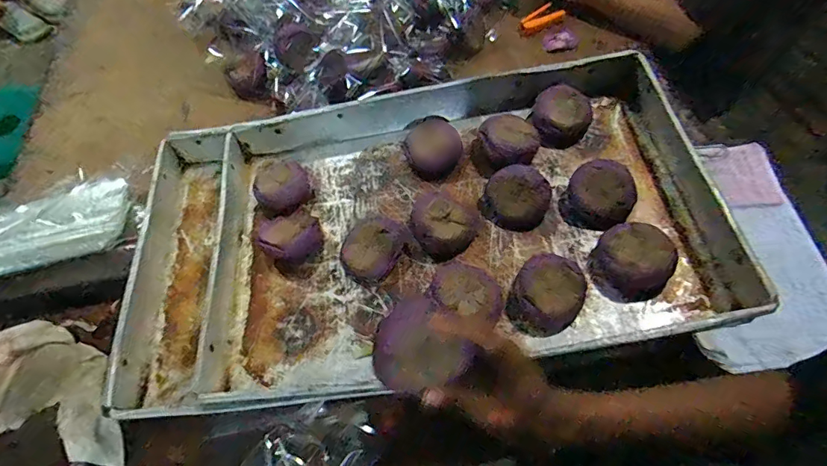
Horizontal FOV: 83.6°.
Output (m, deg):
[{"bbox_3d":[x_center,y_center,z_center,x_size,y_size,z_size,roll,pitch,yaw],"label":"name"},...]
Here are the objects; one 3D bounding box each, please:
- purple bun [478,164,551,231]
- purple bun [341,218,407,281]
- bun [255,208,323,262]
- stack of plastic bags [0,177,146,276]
[{"bbox_3d":[0.137,-0.049,0.621,0.090,0.045,0.072,17,61,11],"label":"purple bun"},{"bbox_3d":[-0.056,0.018,0.610,0.072,0.047,0.078,-1,59,1],"label":"purple bun"},{"bbox_3d":[-0.169,0.003,0.636,0.083,0.037,0.085,-1,59,1],"label":"bun"},{"bbox_3d":[-0.541,0.002,0.686,0.242,0.055,0.105,-21,61,-11],"label":"stack of plastic bags"}]

